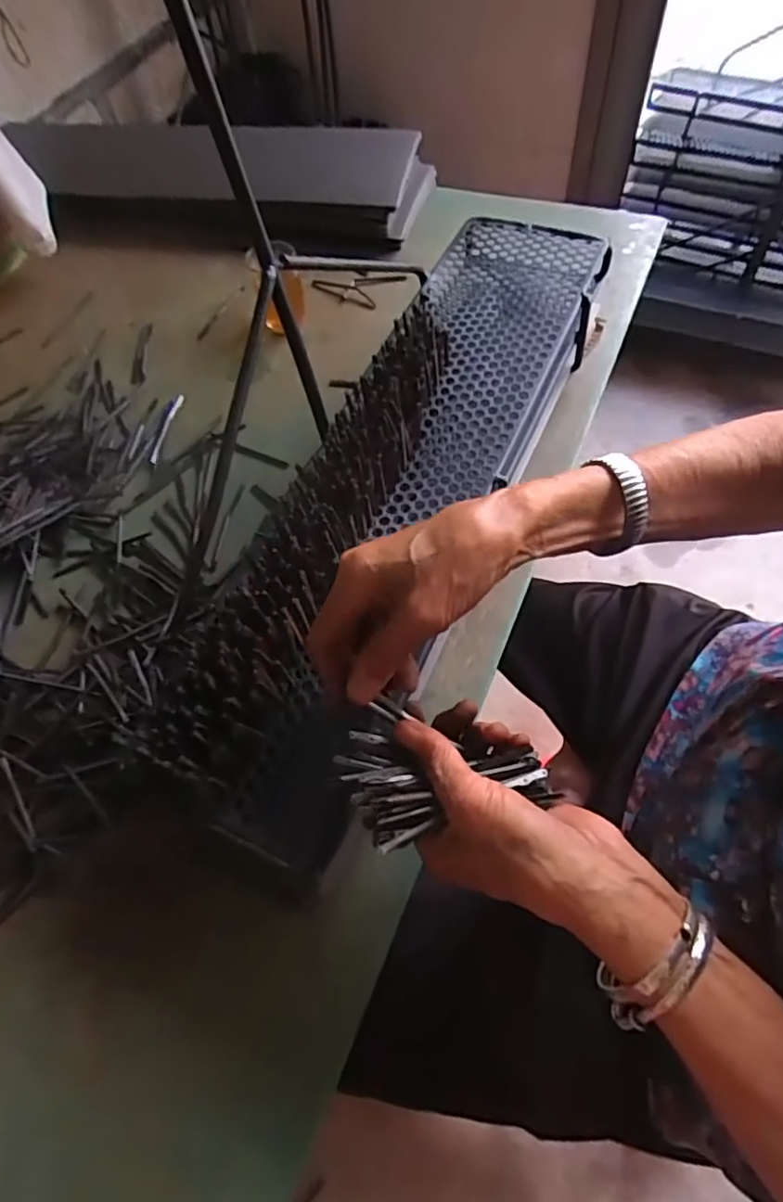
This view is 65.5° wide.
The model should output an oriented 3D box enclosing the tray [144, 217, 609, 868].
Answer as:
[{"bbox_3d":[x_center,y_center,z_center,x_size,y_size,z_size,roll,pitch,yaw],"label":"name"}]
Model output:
[{"bbox_3d":[0.020,-0.107,0.471,0.141,0.072,0.584,19,65,15],"label":"tray"}]

